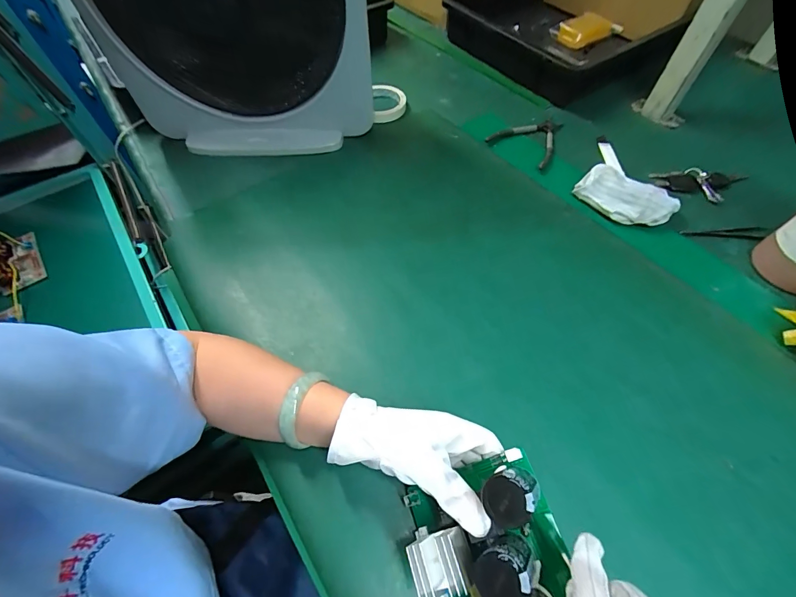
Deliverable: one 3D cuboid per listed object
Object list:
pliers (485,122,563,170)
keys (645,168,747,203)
[{"bbox_3d":[0.230,-0.272,0.611,0.107,0.008,0.127,40,65,23],"label":"pliers"},{"bbox_3d":[0.460,-0.173,0.546,0.129,0.018,0.053,5,57,4],"label":"keys"}]

